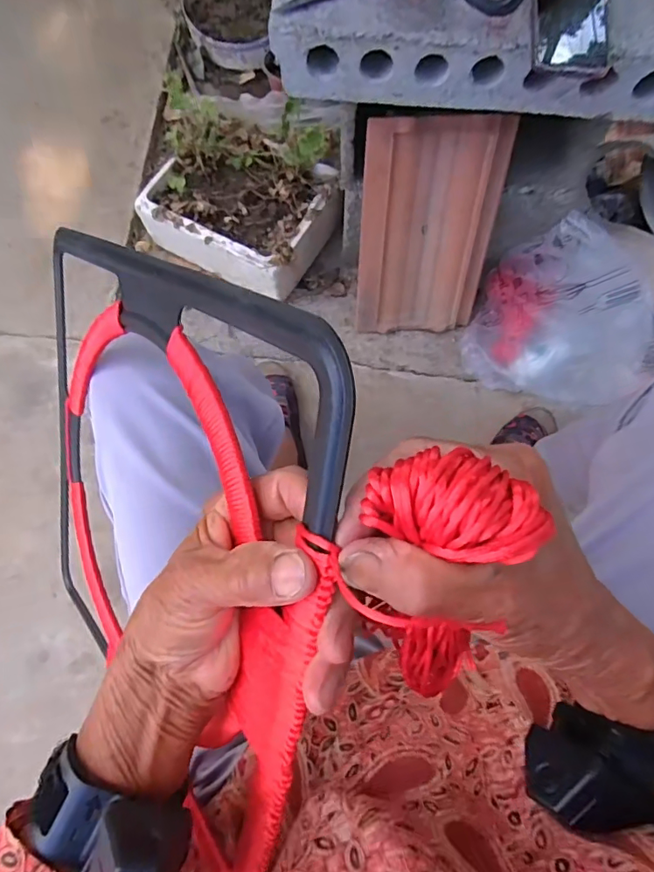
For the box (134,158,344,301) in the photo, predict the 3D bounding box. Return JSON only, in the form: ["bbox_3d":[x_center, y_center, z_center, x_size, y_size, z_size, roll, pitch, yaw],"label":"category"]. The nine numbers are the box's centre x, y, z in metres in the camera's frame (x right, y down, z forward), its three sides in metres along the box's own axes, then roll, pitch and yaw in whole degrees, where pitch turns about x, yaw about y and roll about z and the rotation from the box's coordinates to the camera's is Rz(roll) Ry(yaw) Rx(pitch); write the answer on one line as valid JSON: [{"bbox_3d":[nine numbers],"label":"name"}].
[{"bbox_3d":[-0.157,-0.415,0.916,0.301,0.099,0.231,30,76,8],"label":"box"}]

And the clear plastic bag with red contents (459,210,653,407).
[{"bbox_3d":[0.383,-0.184,0.776,0.274,0.192,0.229,31,78,9],"label":"clear plastic bag with red contents"}]

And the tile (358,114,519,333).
[{"bbox_3d":[0.162,-0.320,0.795,0.210,0.338,0.031,-3,46,-3],"label":"tile"}]

